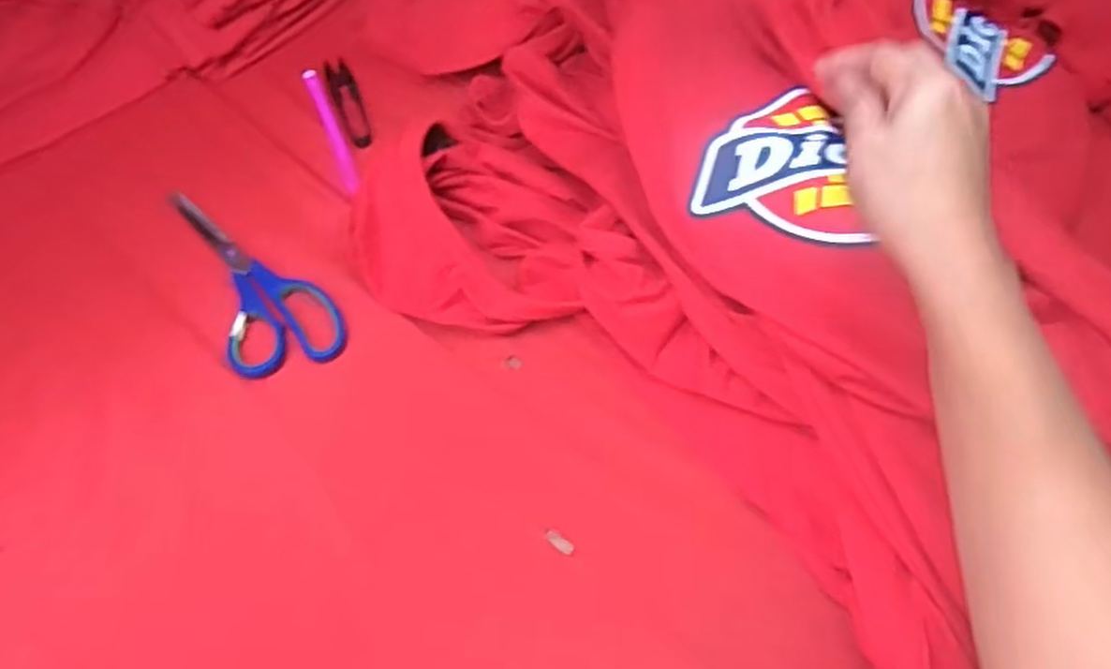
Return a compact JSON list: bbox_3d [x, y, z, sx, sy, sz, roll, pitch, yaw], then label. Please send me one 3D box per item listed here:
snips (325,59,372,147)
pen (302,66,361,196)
[{"bbox_3d":[-0.167,-0.188,0.606,0.021,0.009,0.095,-20,62,-12],"label":"snips"},{"bbox_3d":[-0.178,-0.163,0.590,0.011,0.012,0.130,-21,62,-12],"label":"pen"}]

